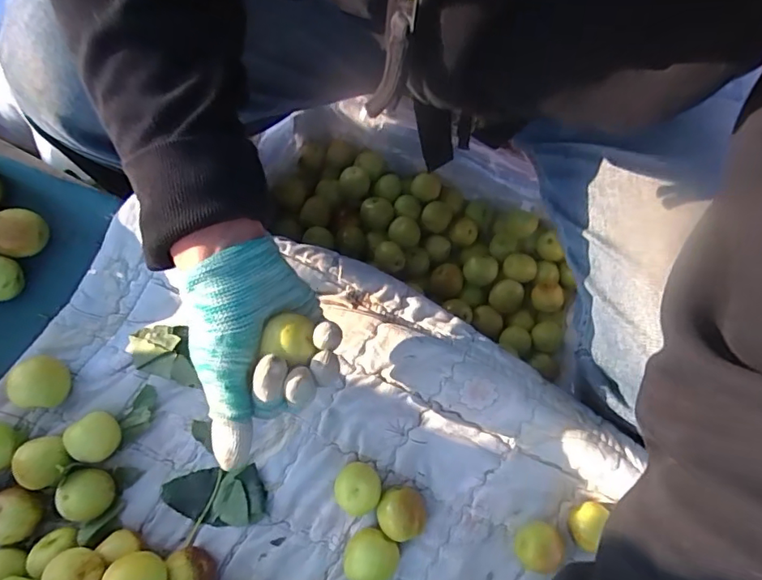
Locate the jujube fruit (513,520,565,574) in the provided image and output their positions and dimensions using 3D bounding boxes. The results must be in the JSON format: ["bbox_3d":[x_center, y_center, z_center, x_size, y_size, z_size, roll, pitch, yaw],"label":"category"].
[{"bbox_3d":[0.110,0.179,0.377,0.034,0.026,0.031,16,74,4],"label":"jujube fruit"}]

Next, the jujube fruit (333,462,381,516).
[{"bbox_3d":[-0.016,0.138,0.375,0.031,0.027,0.032,0,74,0],"label":"jujube fruit"}]

